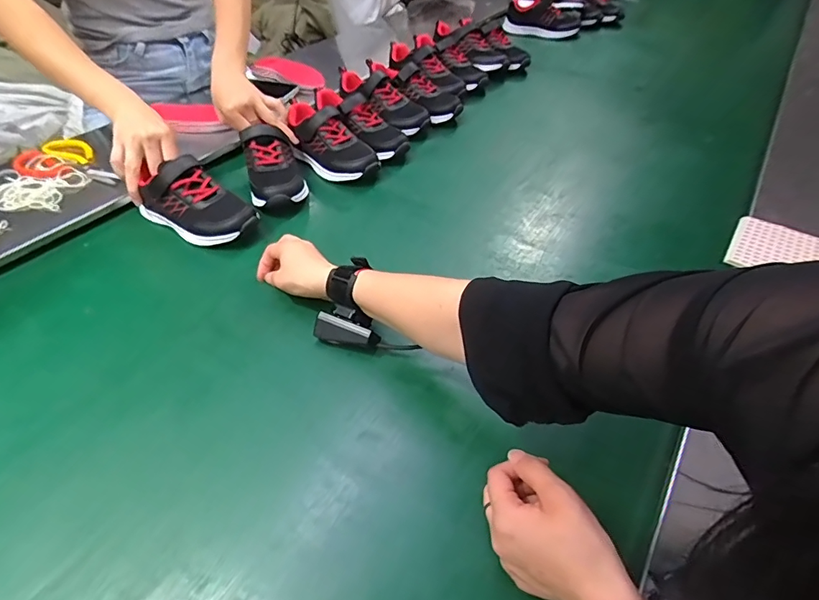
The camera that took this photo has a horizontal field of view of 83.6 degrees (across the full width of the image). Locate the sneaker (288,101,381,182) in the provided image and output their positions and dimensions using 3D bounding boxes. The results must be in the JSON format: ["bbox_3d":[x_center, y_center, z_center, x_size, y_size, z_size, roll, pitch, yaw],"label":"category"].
[{"bbox_3d":[-0.136,-0.272,0.778,0.100,0.079,0.195,-26,52,-24],"label":"sneaker"}]

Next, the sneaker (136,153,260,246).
[{"bbox_3d":[-0.300,-0.139,0.643,0.171,0.083,0.080,24,50,20],"label":"sneaker"}]

